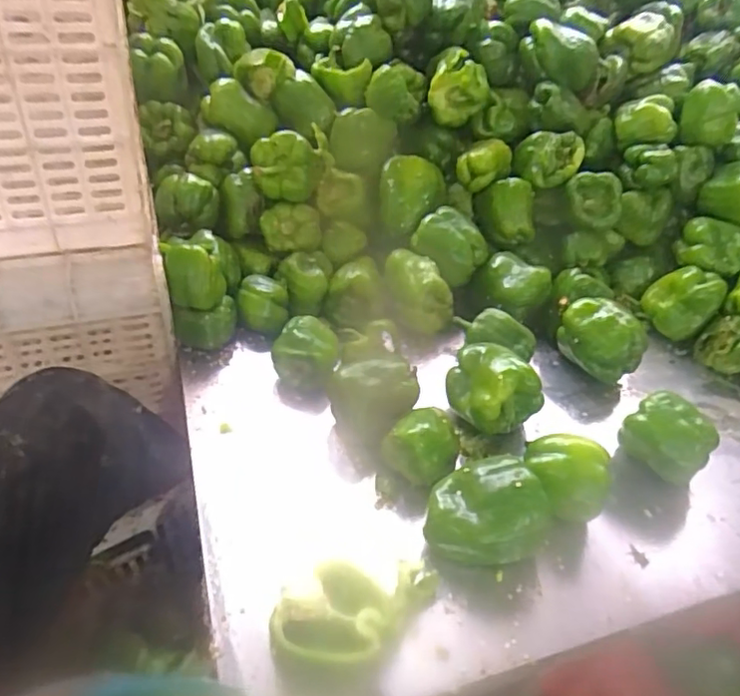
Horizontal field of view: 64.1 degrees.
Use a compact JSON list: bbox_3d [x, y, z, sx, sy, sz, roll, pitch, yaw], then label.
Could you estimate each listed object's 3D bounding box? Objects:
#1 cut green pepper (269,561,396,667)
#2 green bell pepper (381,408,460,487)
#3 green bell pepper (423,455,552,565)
[{"bbox_3d":[-0.029,0.218,0.483,0.094,0.045,0.074,7,42,0],"label":"cut green pepper"},{"bbox_3d":[0.058,0.099,0.624,0.073,0.052,0.076,4,42,-3],"label":"green bell pepper"},{"bbox_3d":[0.108,0.151,0.558,0.107,0.071,0.084,7,42,0],"label":"green bell pepper"}]

